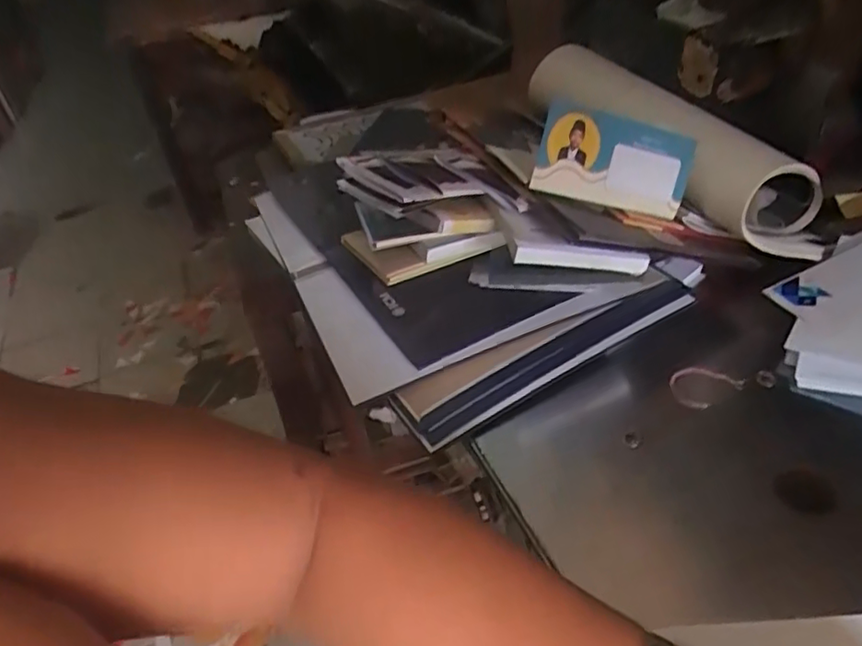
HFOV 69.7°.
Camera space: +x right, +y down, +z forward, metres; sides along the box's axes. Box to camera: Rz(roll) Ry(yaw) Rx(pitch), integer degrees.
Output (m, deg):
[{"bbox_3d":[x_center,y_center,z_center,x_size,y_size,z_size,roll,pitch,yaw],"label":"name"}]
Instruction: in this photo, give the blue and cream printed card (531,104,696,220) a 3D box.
[{"bbox_3d":[0.154,-0.133,0.517,0.142,0.069,0.011,8,18,-18],"label":"blue and cream printed card"}]

